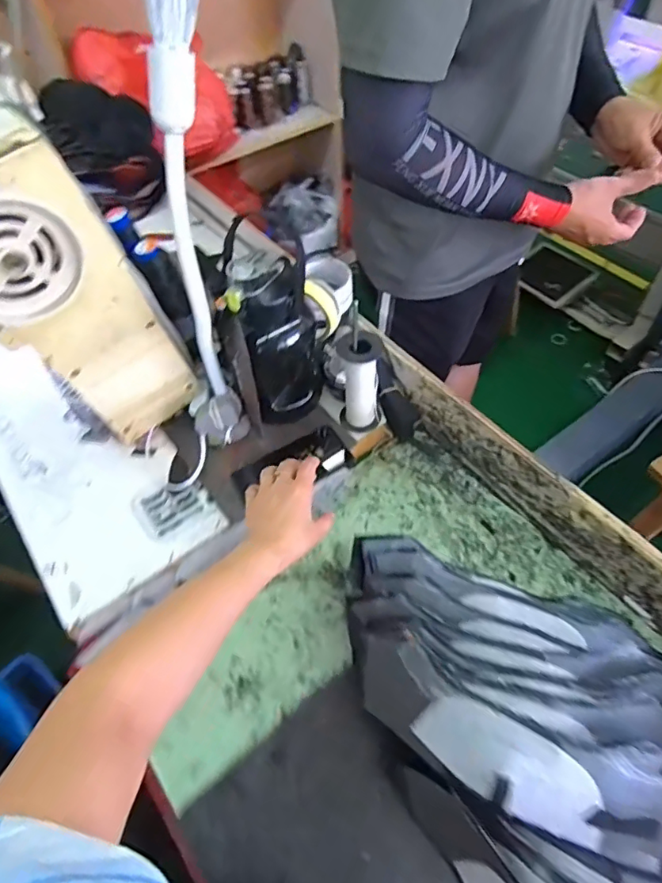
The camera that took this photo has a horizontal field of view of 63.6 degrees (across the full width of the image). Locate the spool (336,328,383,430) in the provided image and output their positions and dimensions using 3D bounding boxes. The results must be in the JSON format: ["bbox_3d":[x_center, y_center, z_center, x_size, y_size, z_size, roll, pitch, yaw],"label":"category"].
[{"bbox_3d":[0.040,-0.082,0.715,0.054,0.141,0.060,2,54,5],"label":"spool"}]

